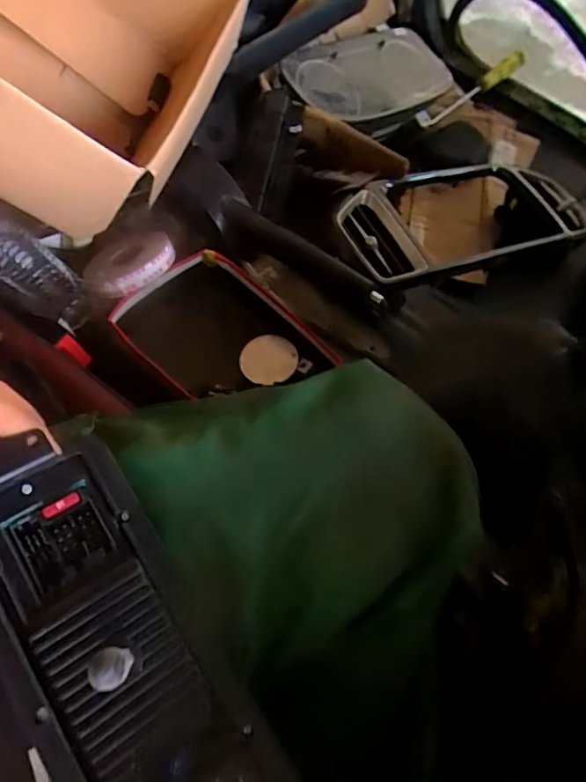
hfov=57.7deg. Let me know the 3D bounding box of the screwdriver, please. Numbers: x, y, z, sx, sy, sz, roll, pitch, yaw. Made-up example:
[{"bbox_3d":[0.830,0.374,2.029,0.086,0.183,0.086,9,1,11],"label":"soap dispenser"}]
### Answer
[{"bbox_3d":[0.319,-0.536,0.946,0.289,0.039,0.028,-41,69,-20],"label":"screwdriver"}]

